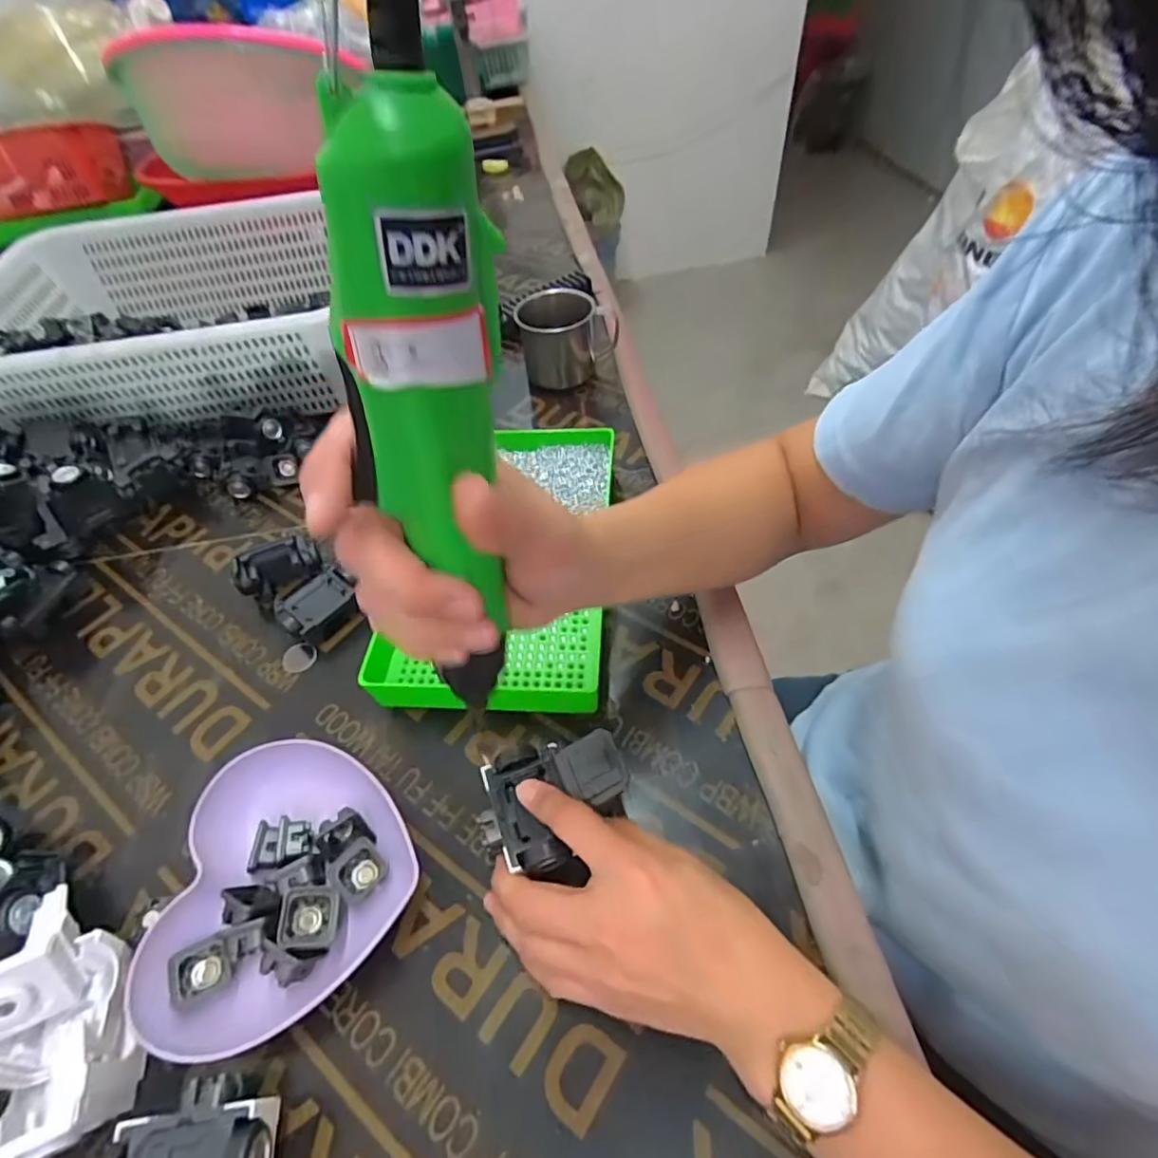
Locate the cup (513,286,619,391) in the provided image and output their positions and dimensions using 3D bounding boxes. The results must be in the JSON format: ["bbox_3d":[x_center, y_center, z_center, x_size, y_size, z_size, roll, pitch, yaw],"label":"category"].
[{"bbox_3d":[-0.014,-0.247,0.603,0.094,0.066,0.094,-2,52,3],"label":"cup"}]

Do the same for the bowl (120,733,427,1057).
[{"bbox_3d":[-0.152,0.163,0.318,0.120,0.030,0.141,-1,52,4],"label":"bowl"}]

